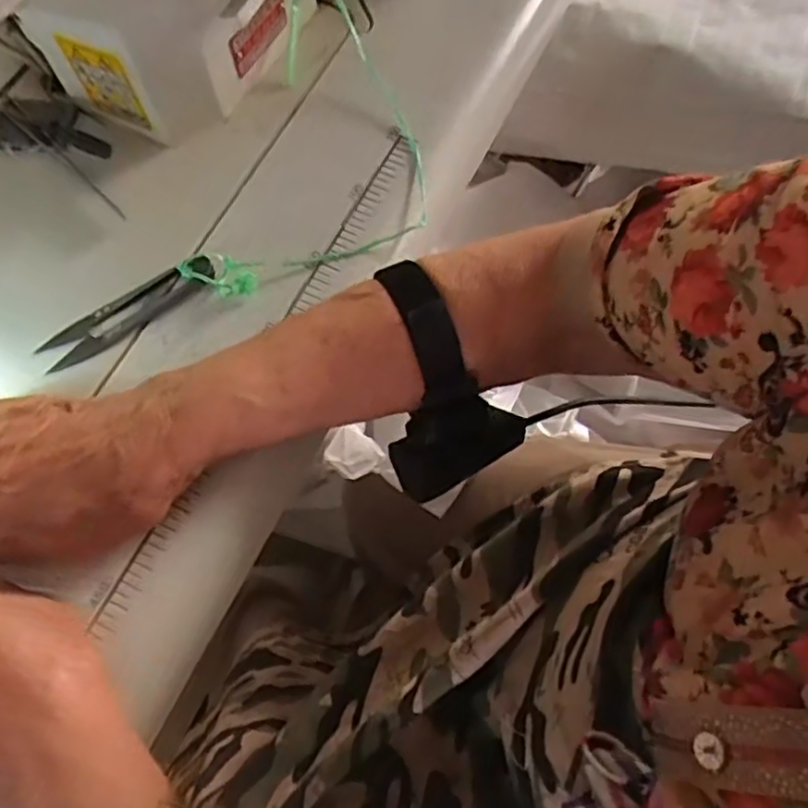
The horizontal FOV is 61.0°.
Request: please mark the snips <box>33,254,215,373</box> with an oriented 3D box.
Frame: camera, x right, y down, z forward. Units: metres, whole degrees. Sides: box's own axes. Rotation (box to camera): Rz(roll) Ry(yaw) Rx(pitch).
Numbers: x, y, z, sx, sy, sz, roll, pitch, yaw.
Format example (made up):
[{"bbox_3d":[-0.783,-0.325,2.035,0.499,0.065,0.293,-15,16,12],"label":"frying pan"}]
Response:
[{"bbox_3d":[-0.146,-0.049,0.364,0.098,0.013,0.021,-30,69,-10],"label":"snips"}]

